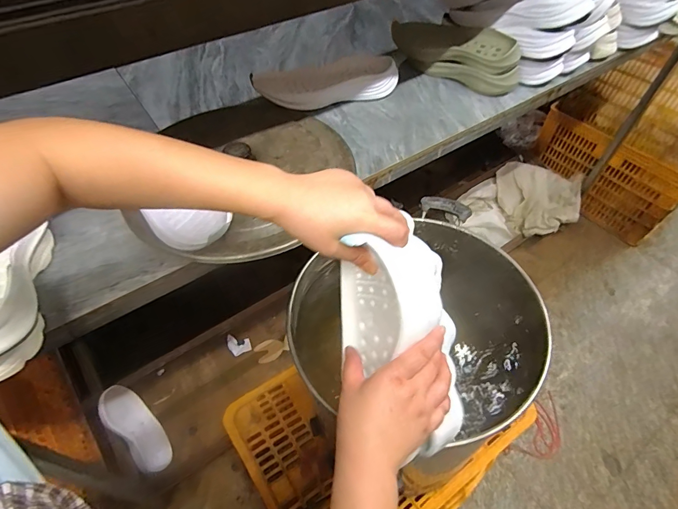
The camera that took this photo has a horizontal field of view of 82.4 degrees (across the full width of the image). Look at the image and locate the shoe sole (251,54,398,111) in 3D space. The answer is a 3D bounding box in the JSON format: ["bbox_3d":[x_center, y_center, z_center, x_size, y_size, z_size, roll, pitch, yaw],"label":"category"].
[{"bbox_3d":[-0.029,-0.363,0.812,0.287,0.055,0.104,-9,52,-7],"label":"shoe sole"}]

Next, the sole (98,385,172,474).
[{"bbox_3d":[-0.617,0.529,1.187,0.029,0.292,0.133,-27,11,21],"label":"sole"}]

